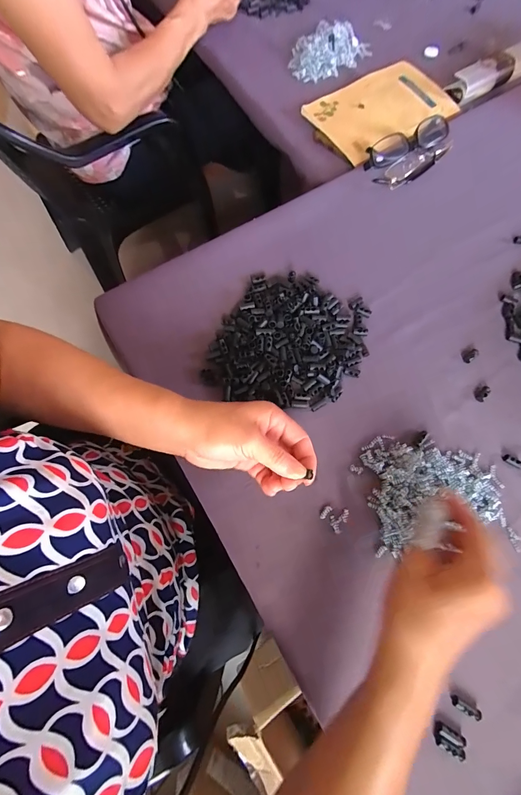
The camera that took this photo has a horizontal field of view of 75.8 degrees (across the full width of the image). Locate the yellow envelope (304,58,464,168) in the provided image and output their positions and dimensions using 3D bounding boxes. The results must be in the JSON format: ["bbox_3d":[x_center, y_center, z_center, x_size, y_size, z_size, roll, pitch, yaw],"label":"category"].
[{"bbox_3d":[0.188,-0.446,0.516,0.210,0.013,0.143,-34,76,-10],"label":"yellow envelope"}]

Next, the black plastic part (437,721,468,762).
[{"bbox_3d":[0.171,0.306,0.298,0.028,0.005,0.017,30,75,8],"label":"black plastic part"}]

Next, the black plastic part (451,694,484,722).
[{"bbox_3d":[0.190,0.283,0.305,0.030,0.005,0.009,30,75,8],"label":"black plastic part"}]

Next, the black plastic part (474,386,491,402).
[{"bbox_3d":[0.255,-0.006,0.384,0.013,0.006,0.020,37,77,10],"label":"black plastic part"}]

